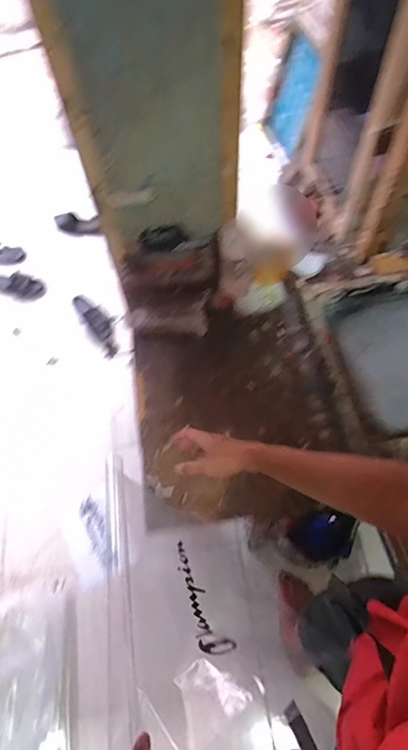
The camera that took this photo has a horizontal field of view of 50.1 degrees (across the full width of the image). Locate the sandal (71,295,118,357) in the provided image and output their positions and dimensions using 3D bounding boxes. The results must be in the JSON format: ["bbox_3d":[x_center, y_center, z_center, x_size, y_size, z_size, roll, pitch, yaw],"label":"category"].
[{"bbox_3d":[-0.456,-0.223,1.867,0.104,0.104,0.311,-32,65,-14],"label":"sandal"}]

